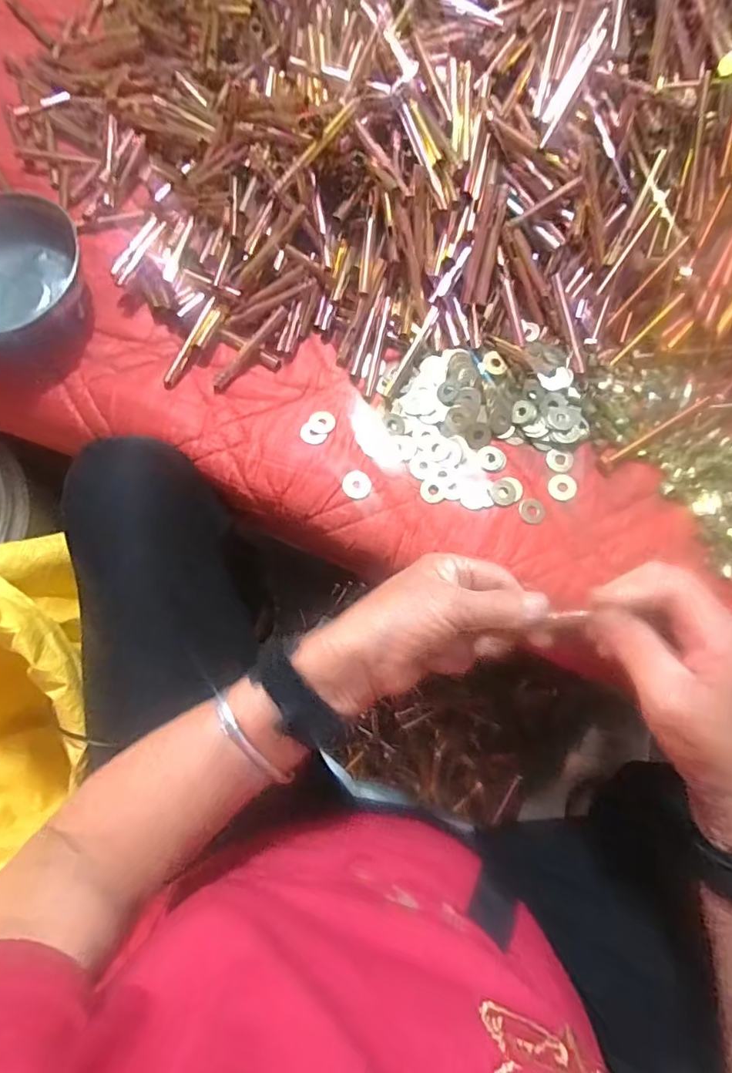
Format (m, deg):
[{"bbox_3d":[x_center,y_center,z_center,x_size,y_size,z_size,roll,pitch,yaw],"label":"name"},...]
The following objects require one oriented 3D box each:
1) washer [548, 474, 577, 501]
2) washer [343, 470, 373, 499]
[{"bbox_3d":[0.163,-0.041,0.439,0.023,0.004,0.022,0,75,2],"label":"washer"},{"bbox_3d":[-0.007,-0.043,0.443,0.023,0.004,0.024,0,75,2],"label":"washer"}]

